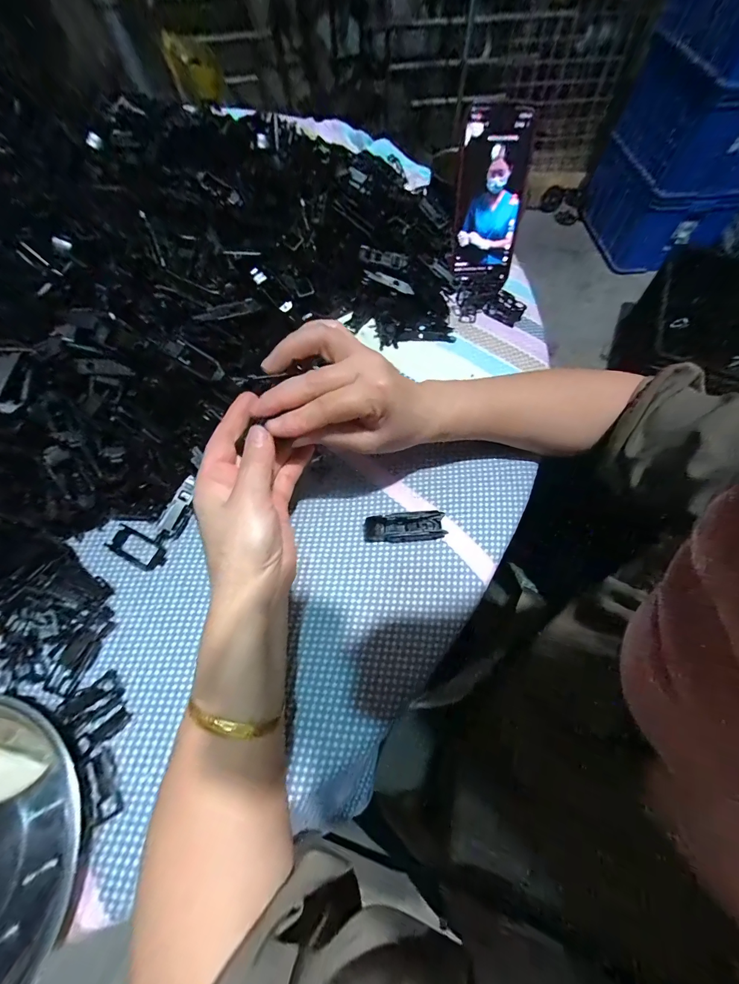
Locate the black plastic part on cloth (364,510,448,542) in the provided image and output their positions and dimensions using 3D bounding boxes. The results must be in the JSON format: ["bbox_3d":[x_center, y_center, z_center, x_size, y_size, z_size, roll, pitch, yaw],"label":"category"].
[{"bbox_3d":[0.030,0.030,0.311,0.068,0.011,0.023,-3,65,0],"label":"black plastic part on cloth"}]

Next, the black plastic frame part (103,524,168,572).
[{"bbox_3d":[-0.194,0.048,0.306,0.052,0.006,0.023,24,67,12],"label":"black plastic frame part"}]

